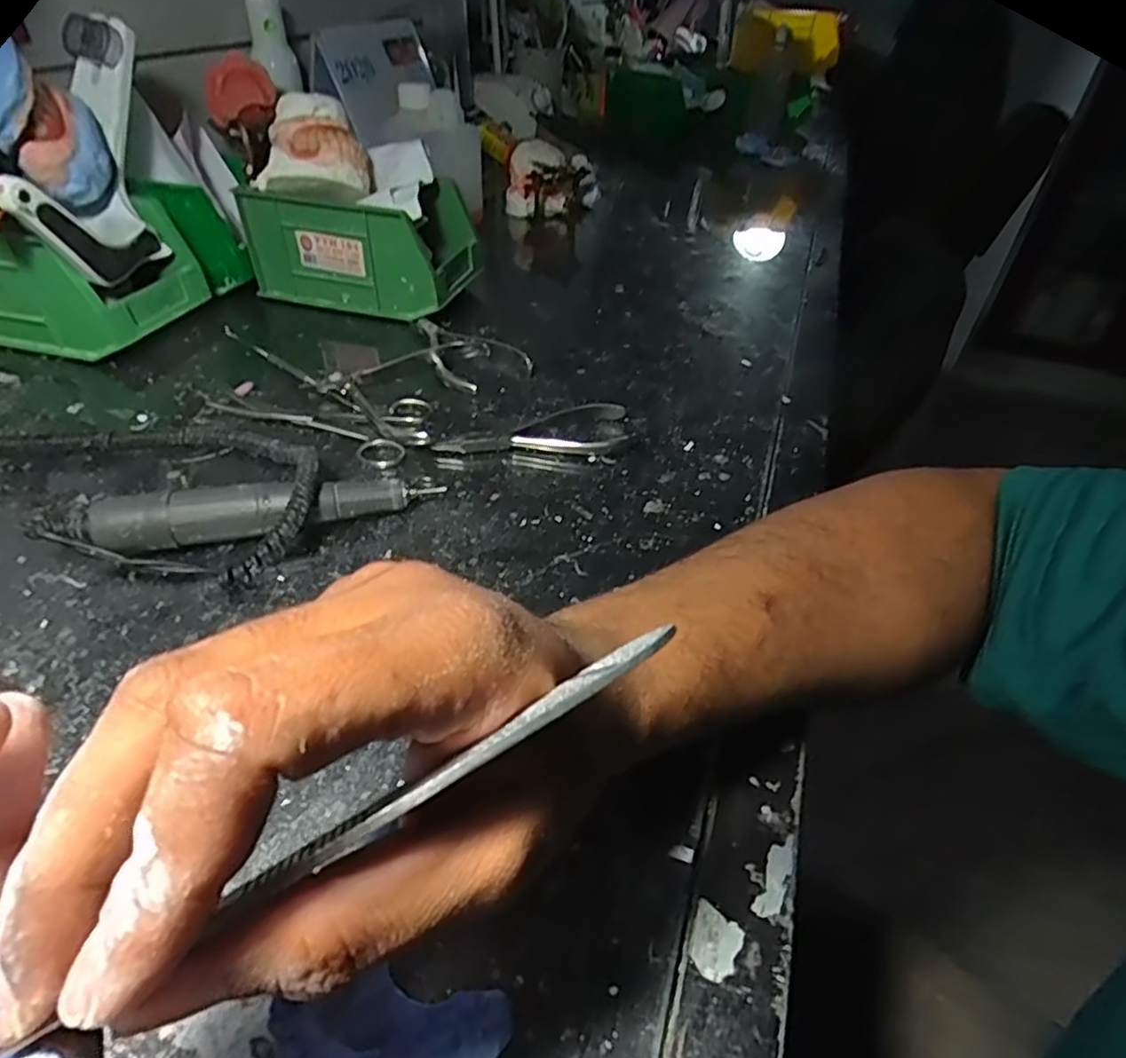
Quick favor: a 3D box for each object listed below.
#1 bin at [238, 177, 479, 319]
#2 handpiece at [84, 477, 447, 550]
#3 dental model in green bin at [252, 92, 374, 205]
[{"bbox_3d":[-0.164,-0.246,0.558,0.167,0.083,0.103,15,43,13],"label":"bin"},{"bbox_3d":[-0.146,-0.009,0.333,0.161,0.030,0.020,-9,43,-13],"label":"handpiece"},{"bbox_3d":[-0.194,-0.294,0.504,0.082,0.057,0.062,1,41,-2],"label":"dental model in green bin"}]

